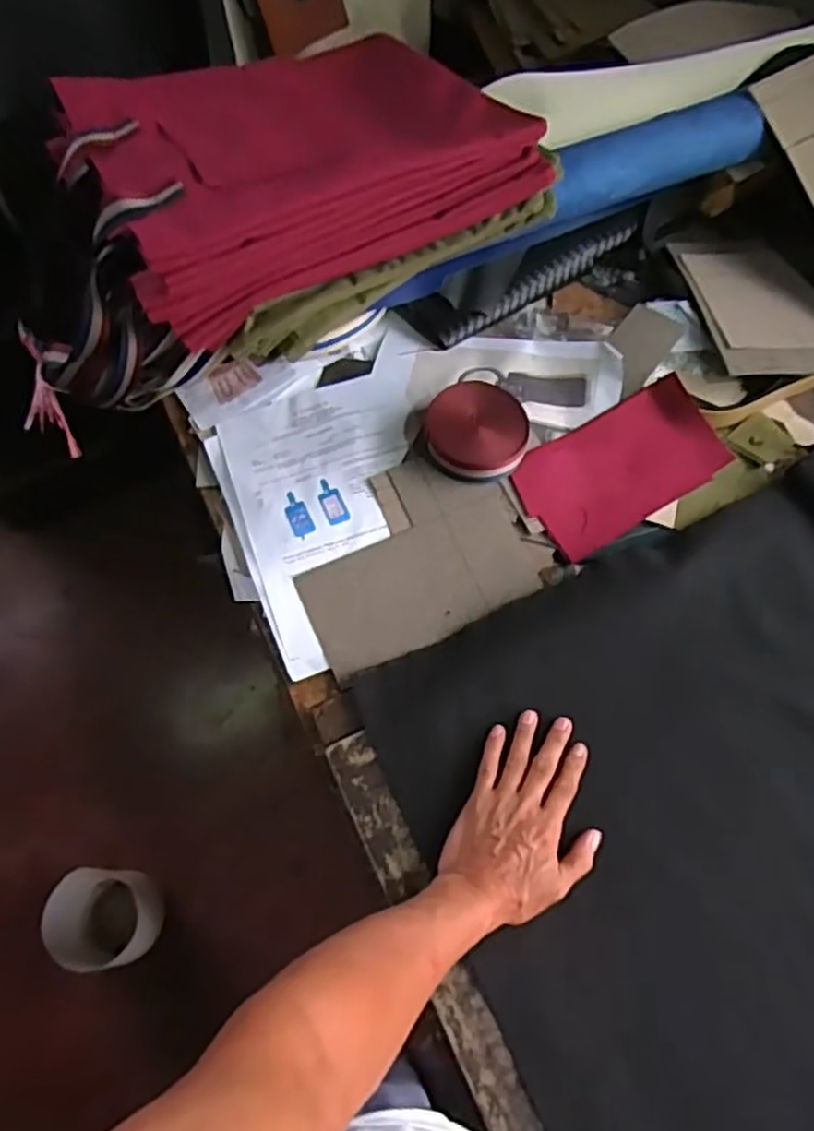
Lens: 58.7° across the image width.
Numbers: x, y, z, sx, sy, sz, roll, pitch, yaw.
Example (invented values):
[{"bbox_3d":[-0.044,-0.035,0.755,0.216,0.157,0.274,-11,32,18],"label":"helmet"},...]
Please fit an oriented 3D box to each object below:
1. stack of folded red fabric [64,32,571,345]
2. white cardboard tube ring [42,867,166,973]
[{"bbox_3d":[-0.108,-0.429,0.737,0.414,0.105,0.305,-25,67,-10],"label":"stack of folded red fabric"},{"bbox_3d":[-0.496,0.587,1.207,0.151,0.151,0.140,0,65,1],"label":"white cardboard tube ring"}]

